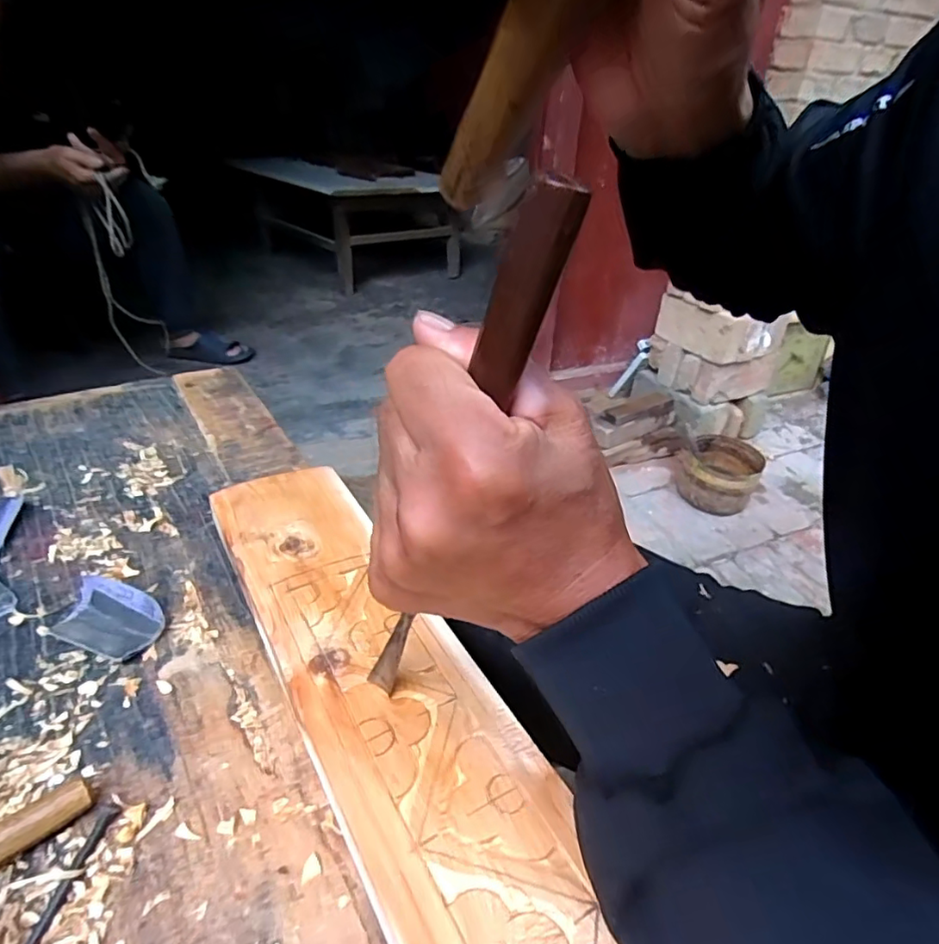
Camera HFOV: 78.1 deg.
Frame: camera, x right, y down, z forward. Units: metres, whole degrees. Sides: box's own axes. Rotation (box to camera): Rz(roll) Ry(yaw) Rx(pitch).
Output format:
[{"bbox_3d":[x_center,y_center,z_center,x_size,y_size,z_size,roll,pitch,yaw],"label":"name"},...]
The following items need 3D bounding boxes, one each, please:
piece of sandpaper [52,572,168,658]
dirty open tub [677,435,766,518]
[{"bbox_3d":[-0.227,0.091,0.362,0.068,0.020,0.040,15,35,15],"label":"piece of sandpaper"},{"bbox_3d":[0.561,0.001,1.326,0.173,0.110,0.207,19,36,21],"label":"dirty open tub"}]

